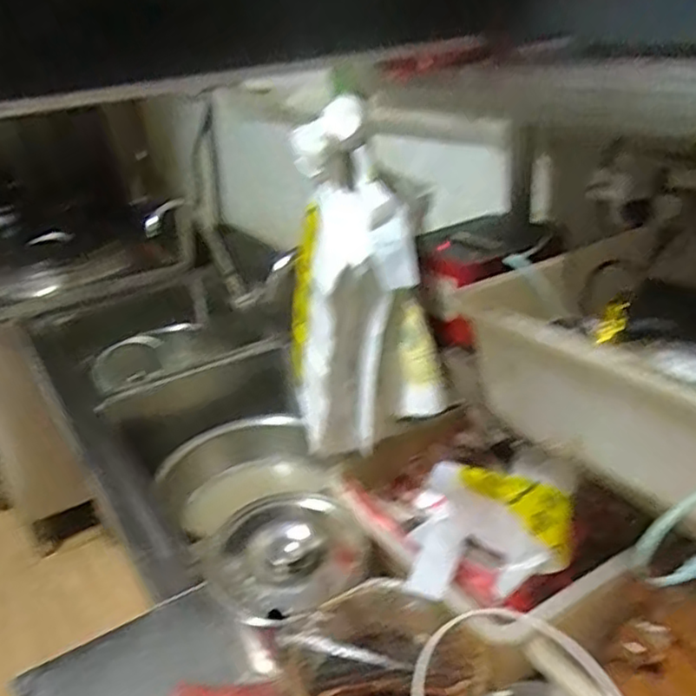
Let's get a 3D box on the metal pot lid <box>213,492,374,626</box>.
[{"bbox_3d":[-0.068,0.232,0.767,0.164,0.043,0.174,-4,26,2],"label":"metal pot lid"}]

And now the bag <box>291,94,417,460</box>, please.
[{"bbox_3d":[0.002,-0.064,0.742,0.133,0.338,0.149,-8,27,-7],"label":"bag"}]

